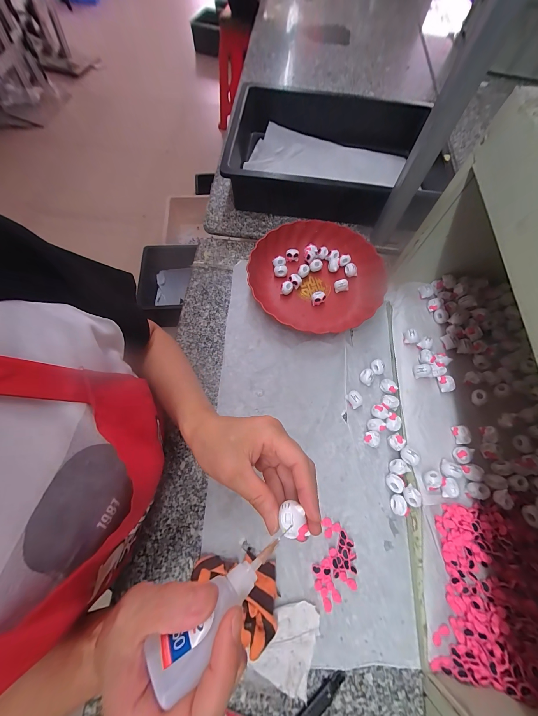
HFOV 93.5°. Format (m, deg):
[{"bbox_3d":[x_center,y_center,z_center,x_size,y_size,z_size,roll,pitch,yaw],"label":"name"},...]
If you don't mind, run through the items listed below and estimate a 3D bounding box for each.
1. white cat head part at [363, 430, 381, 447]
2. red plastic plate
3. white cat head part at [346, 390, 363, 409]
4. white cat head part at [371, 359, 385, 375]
[{"bbox_3d":[0.155,0.124,0.384,0.019,0.022,0.023,-13,70,-7],"label":"white cat head part"},{"bbox_3d":[0.087,-0.157,0.477,0.238,0.041,0.225,1,69,-2],"label":"red plastic plate"},{"bbox_3d":[0.139,0.067,0.409,0.019,0.016,0.027,-28,72,-12],"label":"white cat head part"},{"bbox_3d":[0.184,0.016,0.428,0.019,0.015,0.024,-29,73,-12],"label":"white cat head part"}]

